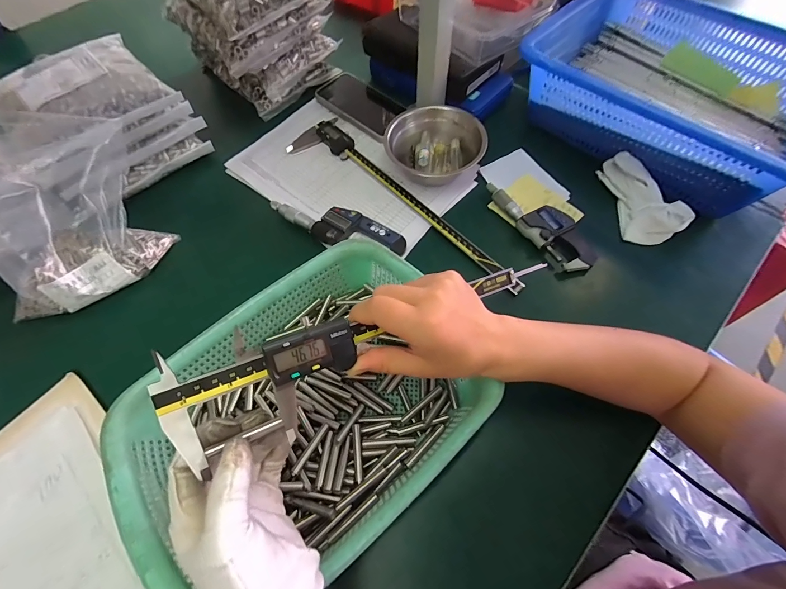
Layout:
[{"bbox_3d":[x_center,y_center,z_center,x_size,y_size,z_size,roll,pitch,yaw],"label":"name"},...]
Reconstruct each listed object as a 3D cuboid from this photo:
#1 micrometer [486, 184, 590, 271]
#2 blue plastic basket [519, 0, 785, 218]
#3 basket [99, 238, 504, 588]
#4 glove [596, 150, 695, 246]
[{"bbox_3d":[0.179,-0.089,0.437,0.049,0.028,0.152,-35,68,-15],"label":"micrometer"},{"bbox_3d":[0.357,-0.257,0.463,0.249,0.130,0.328,-41,69,-17],"label":"blue plastic basket"},{"bbox_3d":[-0.073,0.103,0.318,0.289,0.075,0.217,-37,68,-16],"label":"basket"},{"bbox_3d":[0.306,-0.119,0.434,0.056,0.041,0.117,-7,63,-2],"label":"glove"}]

